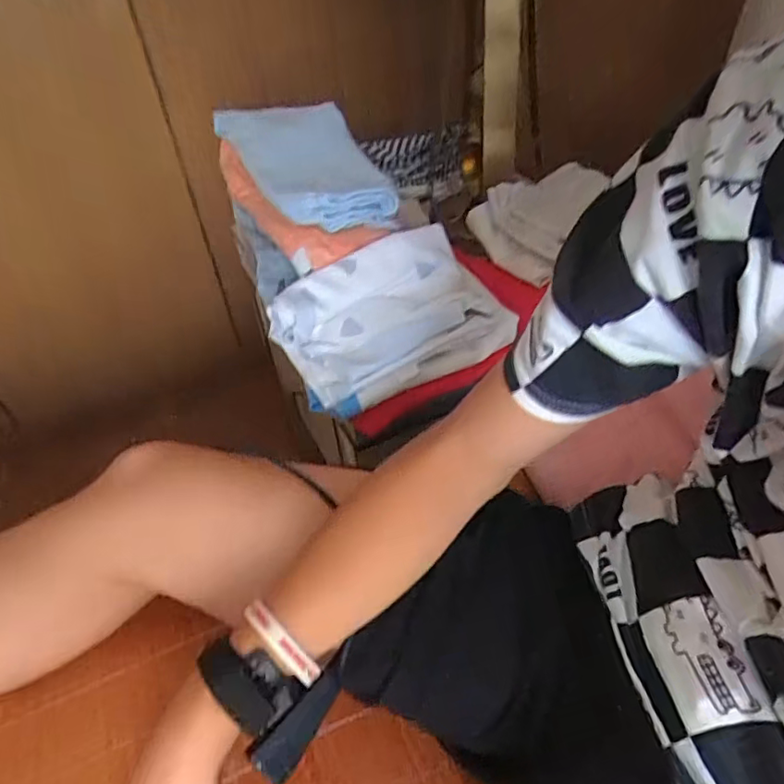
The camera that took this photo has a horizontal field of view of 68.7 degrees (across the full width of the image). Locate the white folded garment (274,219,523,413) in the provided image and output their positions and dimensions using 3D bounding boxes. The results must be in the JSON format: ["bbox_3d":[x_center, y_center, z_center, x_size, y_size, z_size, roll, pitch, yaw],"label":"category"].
[{"bbox_3d":[0.006,-0.086,0.629,0.242,0.094,0.158,-30,44,-25],"label":"white folded garment"}]

